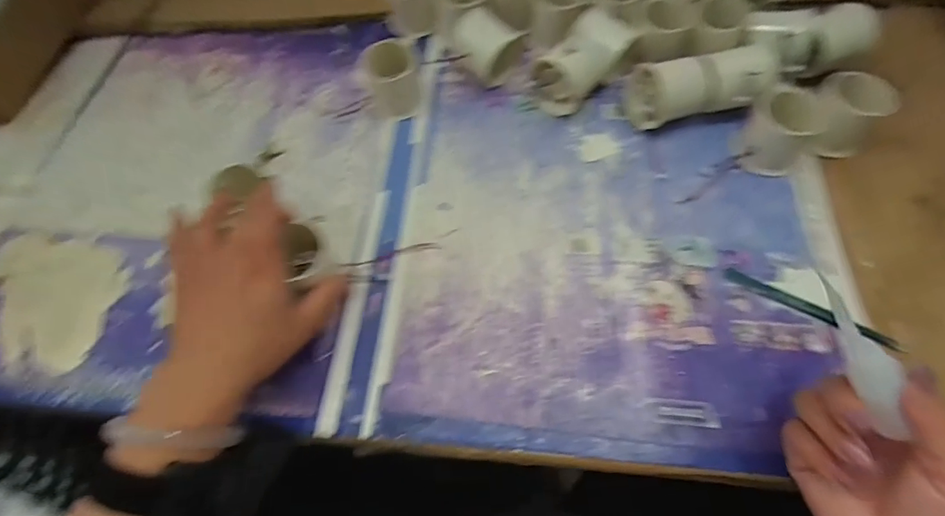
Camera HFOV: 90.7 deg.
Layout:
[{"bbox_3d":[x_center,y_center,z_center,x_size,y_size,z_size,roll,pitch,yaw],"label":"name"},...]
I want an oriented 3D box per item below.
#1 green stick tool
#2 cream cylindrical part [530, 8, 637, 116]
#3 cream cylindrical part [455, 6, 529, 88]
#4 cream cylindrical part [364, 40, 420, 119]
[{"bbox_3d":[0.255,0.038,0.355,0.121,0.010,0.011,30,67,17],"label":"green stick tool"},{"bbox_3d":[0.103,-0.182,0.446,0.087,0.059,0.051,-41,68,-18],"label":"cream cylindrical part"},{"bbox_3d":[0.015,-0.201,0.457,0.052,0.050,0.064,-33,65,-14],"label":"cream cylindrical part"},{"bbox_3d":[-0.073,-0.169,0.444,0.042,0.059,0.041,-1,62,2],"label":"cream cylindrical part"}]

